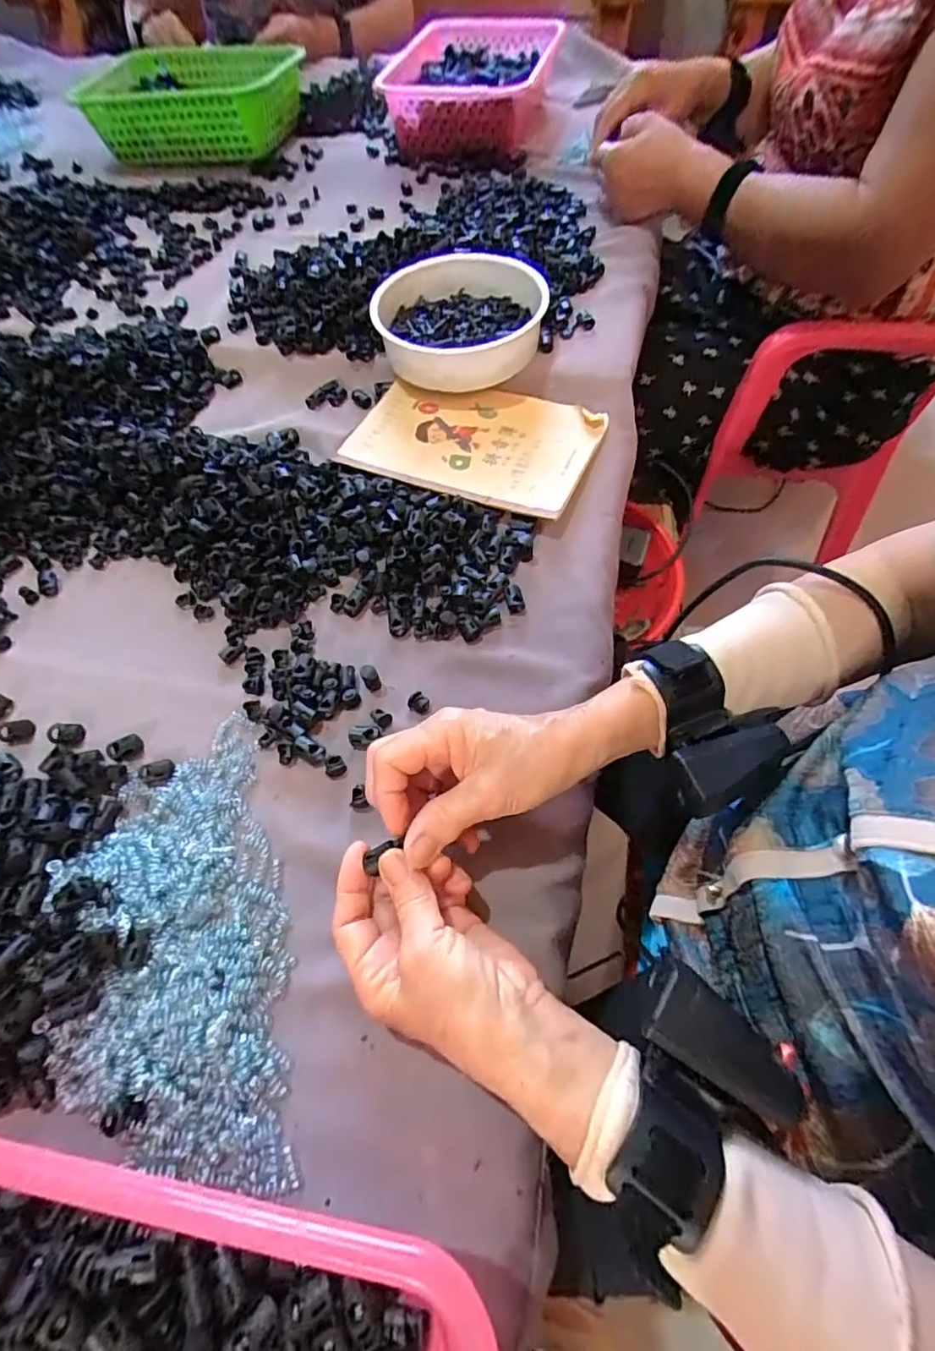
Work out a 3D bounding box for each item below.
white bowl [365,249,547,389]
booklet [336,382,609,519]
[{"bbox_3d":[-0.006,-0.346,0.544,0.160,0.050,0.175,-1,61,2],"label":"white bowl"},{"bbox_3d":[0.005,-0.215,0.492,0.209,0.012,0.146,18,63,13],"label":"booklet"}]

